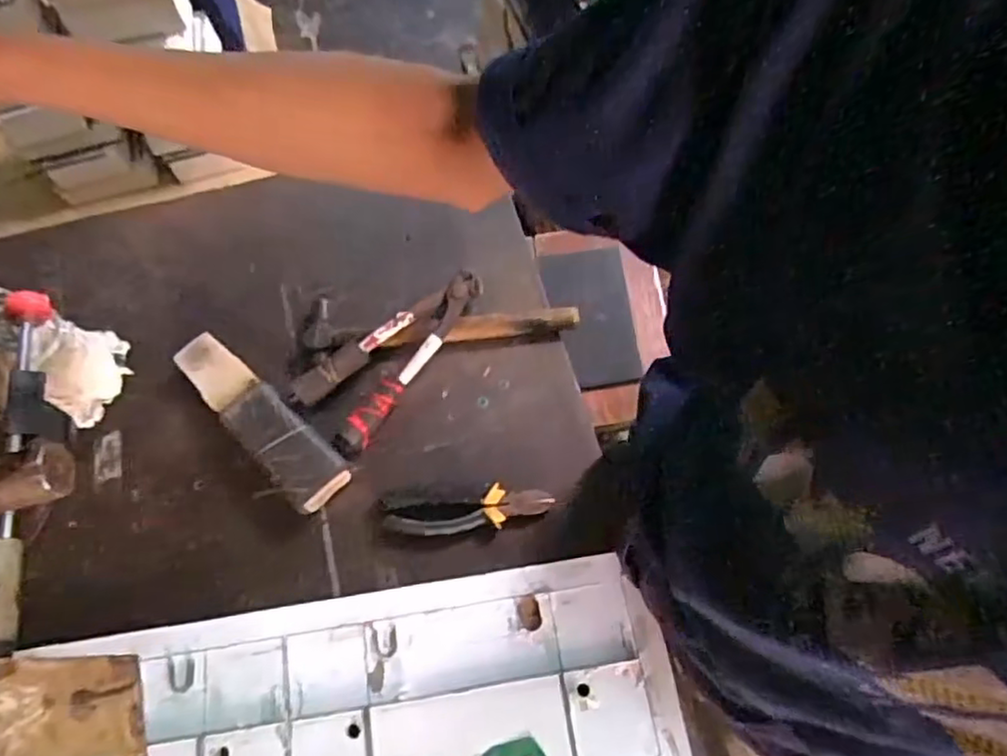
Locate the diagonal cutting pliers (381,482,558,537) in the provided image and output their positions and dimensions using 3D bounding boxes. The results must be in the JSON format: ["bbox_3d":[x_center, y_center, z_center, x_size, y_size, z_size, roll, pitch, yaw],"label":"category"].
[{"bbox_3d":[-0.034,0.118,0.593,0.150,0.009,0.041,-5,67,1],"label":"diagonal cutting pliers"}]

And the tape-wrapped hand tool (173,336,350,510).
[{"bbox_3d":[-0.233,0.036,0.621,0.213,0.034,0.055,42,75,17],"label":"tape-wrapped hand tool"}]

